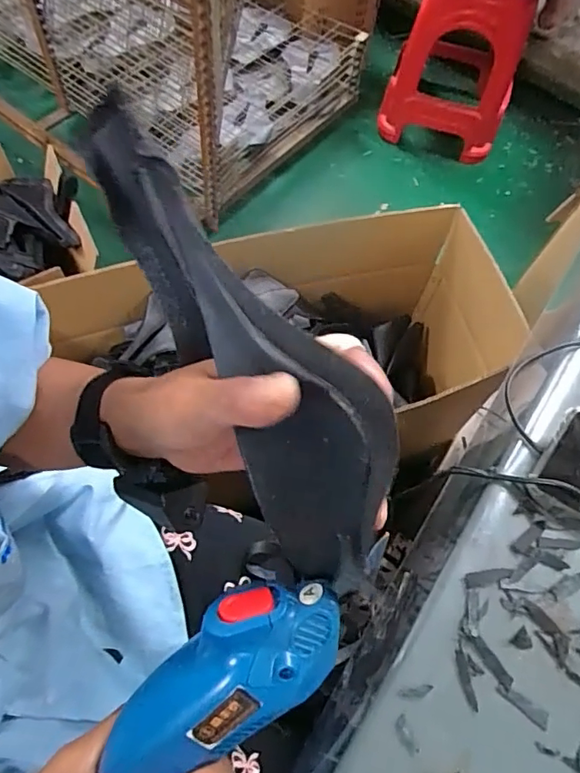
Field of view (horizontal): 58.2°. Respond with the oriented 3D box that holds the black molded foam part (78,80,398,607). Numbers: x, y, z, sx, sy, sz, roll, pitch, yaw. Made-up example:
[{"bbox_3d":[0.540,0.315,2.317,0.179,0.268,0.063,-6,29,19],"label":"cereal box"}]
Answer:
[{"bbox_3d":[-0.030,-0.018,0.237,0.046,0.096,0.226,-30,72,-14],"label":"black molded foam part"}]

